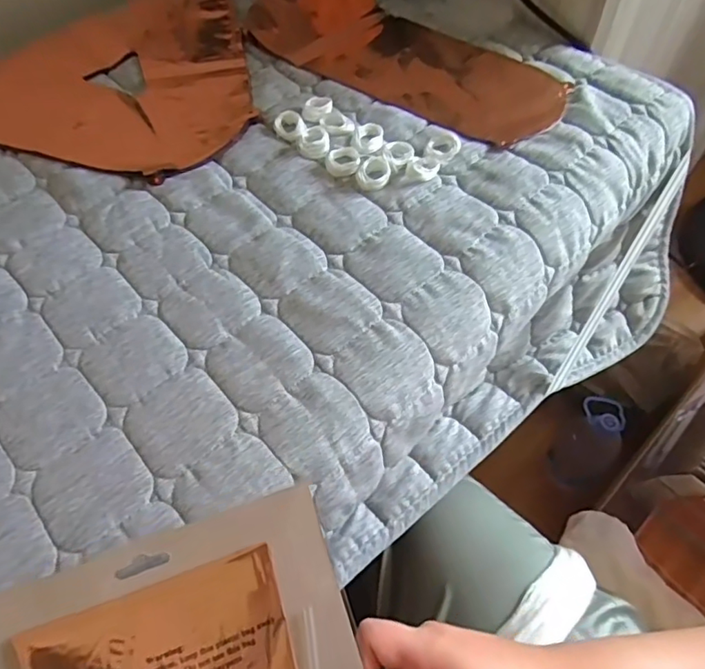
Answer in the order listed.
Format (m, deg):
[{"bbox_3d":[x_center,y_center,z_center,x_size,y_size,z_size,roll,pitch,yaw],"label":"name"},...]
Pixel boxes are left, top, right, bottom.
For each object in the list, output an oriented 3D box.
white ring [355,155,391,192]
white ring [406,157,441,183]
[{"bbox_3d":[0.018,-0.138,0.456,0.029,0.013,0.029,-1,58,2],"label":"white ring"},{"bbox_3d":[0.060,-0.143,0.457,0.025,0.013,0.027,-1,58,2],"label":"white ring"}]

